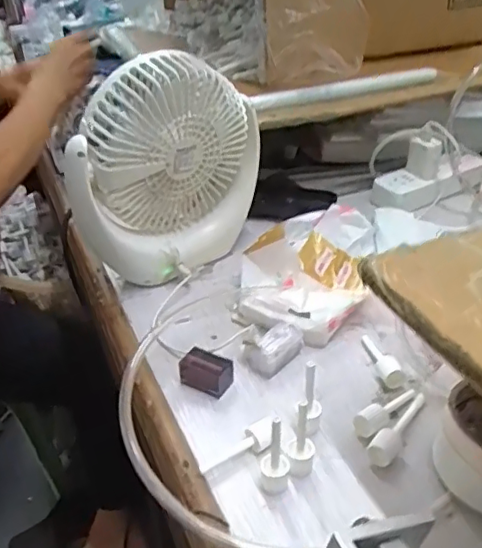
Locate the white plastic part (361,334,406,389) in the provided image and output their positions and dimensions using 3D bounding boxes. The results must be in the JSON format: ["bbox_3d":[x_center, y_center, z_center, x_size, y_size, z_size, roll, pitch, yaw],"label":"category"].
[{"bbox_3d":[0.115,0.066,0.481,0.016,0.013,0.064,-9,34,-10],"label":"white plastic part"}]

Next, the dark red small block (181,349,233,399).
[{"bbox_3d":[-0.028,0.080,0.478,0.040,0.027,0.025,19,40,29],"label":"dark red small block"}]

